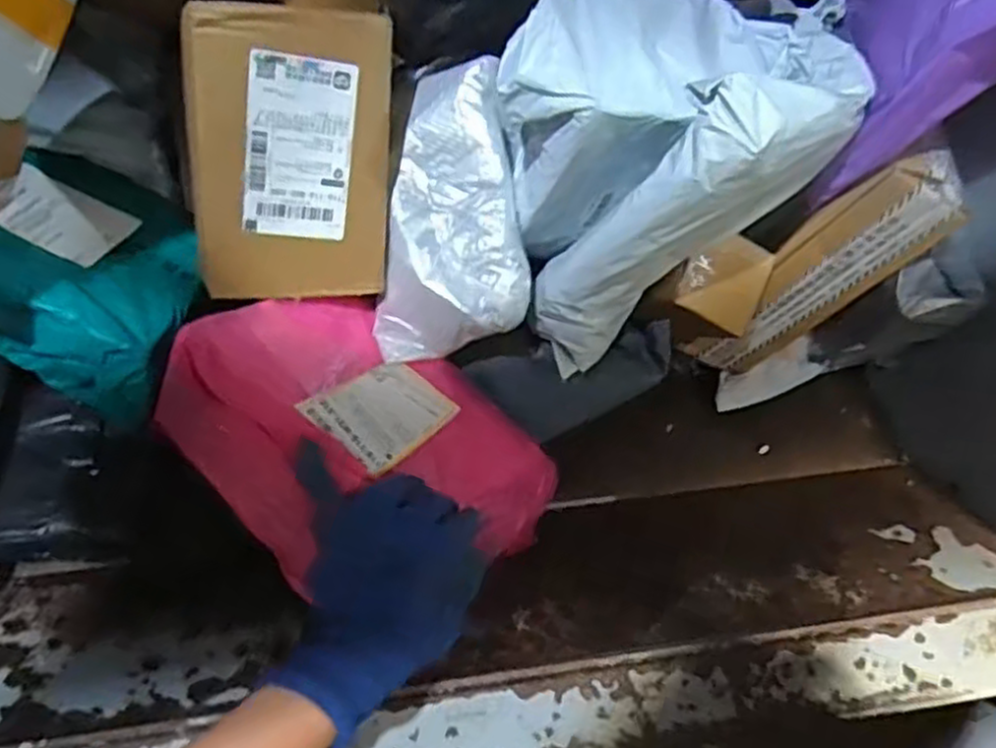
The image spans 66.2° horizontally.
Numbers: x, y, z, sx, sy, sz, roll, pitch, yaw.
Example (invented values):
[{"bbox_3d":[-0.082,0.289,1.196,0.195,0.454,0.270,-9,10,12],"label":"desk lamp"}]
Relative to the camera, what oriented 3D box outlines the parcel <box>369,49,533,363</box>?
[{"bbox_3d":[-0.041,-0.136,0.631,0.148,0.060,0.253,6,91,10],"label":"parcel"}]

